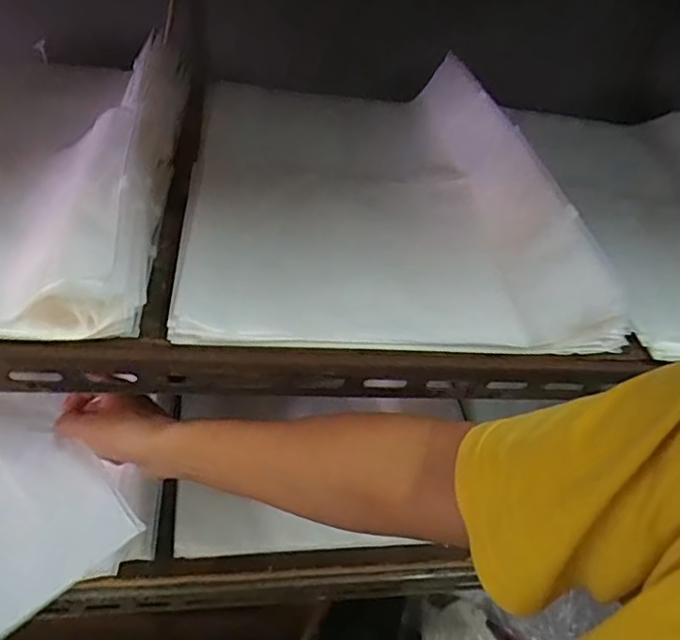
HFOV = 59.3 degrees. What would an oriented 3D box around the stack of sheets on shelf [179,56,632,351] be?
[{"bbox_3d":[0.024,-0.150,0.618,0.332,0.100,0.484,2,40,-10],"label":"stack of sheets on shelf"}]

